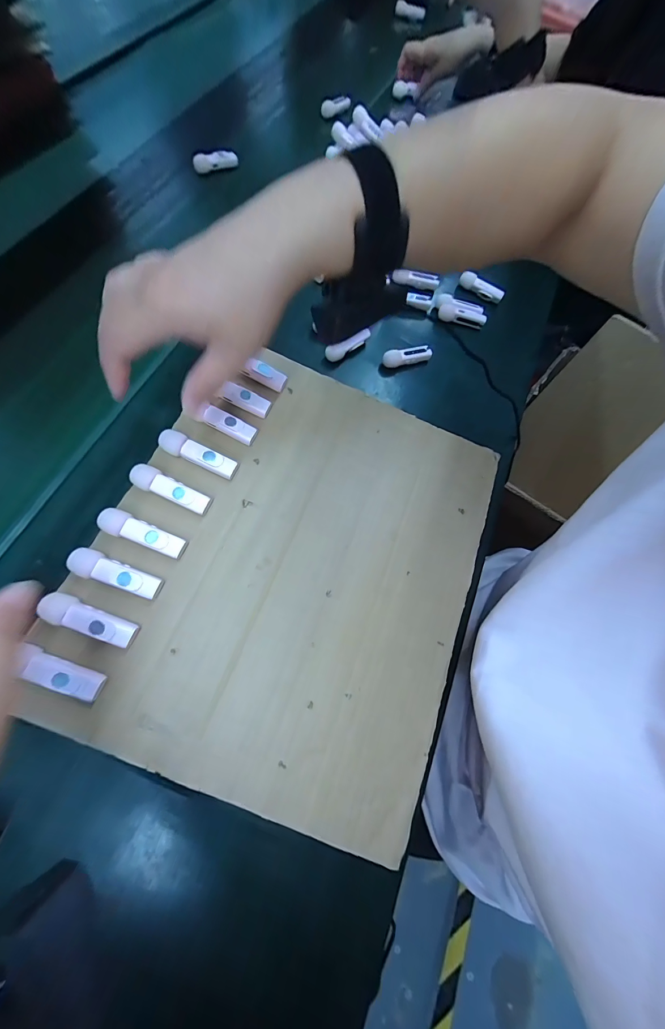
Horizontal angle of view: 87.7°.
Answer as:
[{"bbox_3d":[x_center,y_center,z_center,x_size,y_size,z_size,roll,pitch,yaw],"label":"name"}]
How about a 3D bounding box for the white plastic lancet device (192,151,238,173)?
[{"bbox_3d":[-0.169,-0.513,0.502,0.063,0.015,0.019,-6,71,-10],"label":"white plastic lancet device"}]

